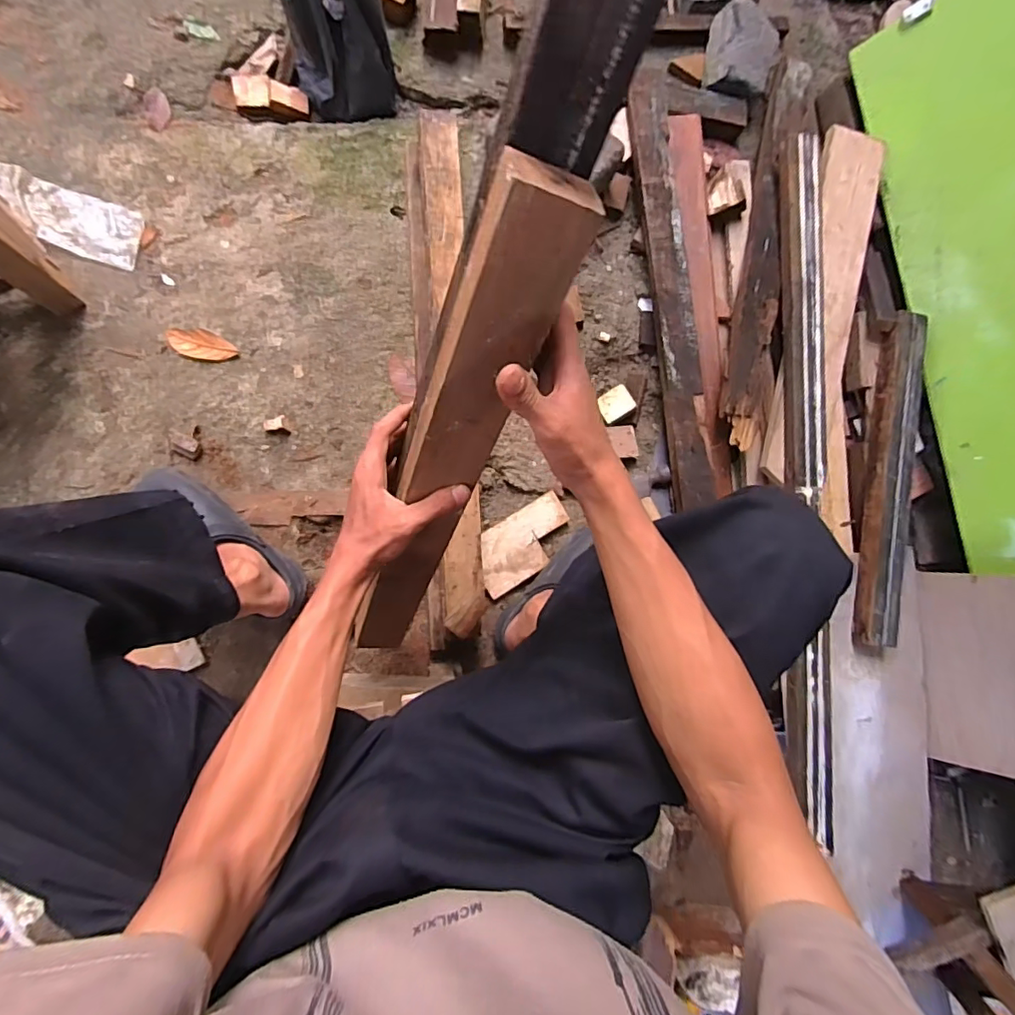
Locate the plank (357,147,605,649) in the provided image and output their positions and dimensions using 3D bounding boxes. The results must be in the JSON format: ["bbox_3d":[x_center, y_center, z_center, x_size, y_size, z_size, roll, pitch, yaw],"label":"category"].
[{"bbox_3d":[-0.067,-0.010,0.475,0.071,0.538,0.019,7,49,-21],"label":"plank"}]

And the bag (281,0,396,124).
[{"bbox_3d":[-0.259,-0.742,0.804,0.147,0.196,0.161,-12,89,-9],"label":"bag"}]

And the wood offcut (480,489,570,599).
[{"bbox_3d":[0.027,0.061,0.876,0.172,0.015,0.099,-33,92,-9],"label":"wood offcut"}]

